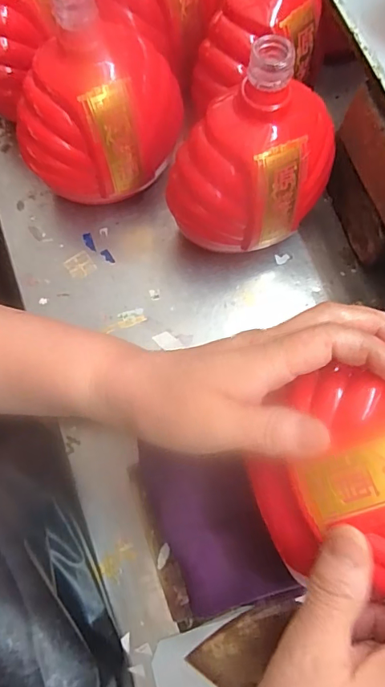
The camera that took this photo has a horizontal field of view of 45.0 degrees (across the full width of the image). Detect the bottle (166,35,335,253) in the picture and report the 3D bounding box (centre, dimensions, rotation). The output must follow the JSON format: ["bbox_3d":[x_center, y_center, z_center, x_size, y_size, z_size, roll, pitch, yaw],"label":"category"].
[{"bbox_3d":[0.045,-0.128,0.344,0.098,0.161,0.103,-1,75,2],"label":"bottle"}]

